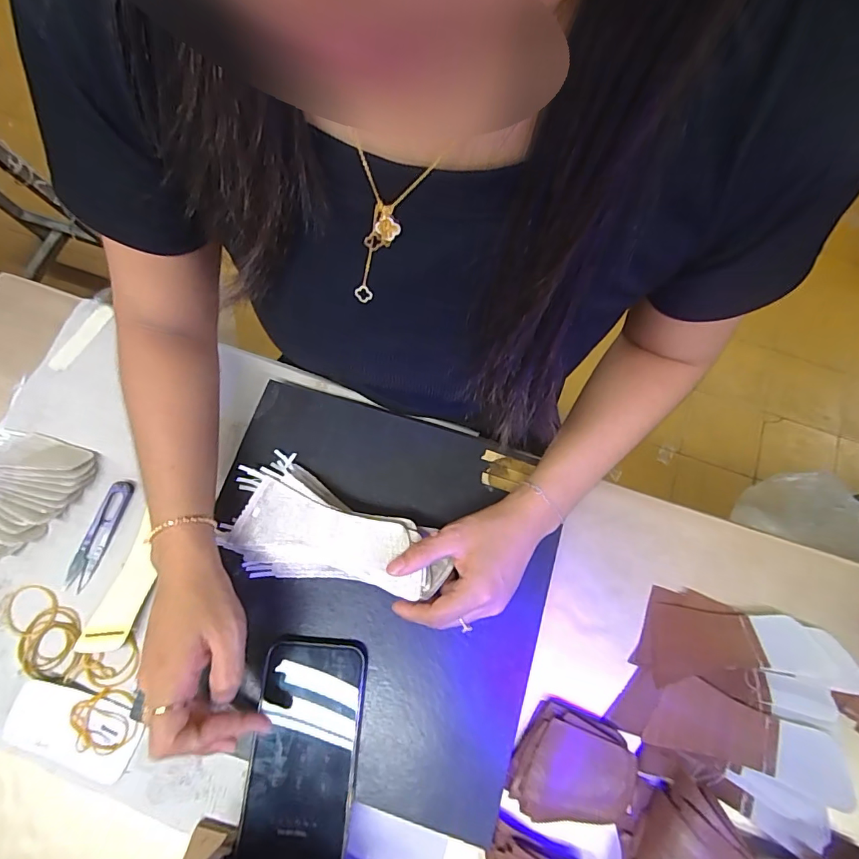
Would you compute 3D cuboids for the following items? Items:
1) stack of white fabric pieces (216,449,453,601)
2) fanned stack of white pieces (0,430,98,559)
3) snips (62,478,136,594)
[{"bbox_3d":[-0.081,0.089,0.380,0.192,0.031,0.095,17,74,12],"label":"stack of white fabric pieces"},{"bbox_3d":[-0.402,0.060,0.418,0.128,0.036,0.135,23,73,7],"label":"fanned stack of white pieces"},{"bbox_3d":[-0.306,0.097,0.419,0.022,0.008,0.101,18,73,5],"label":"snips"}]

